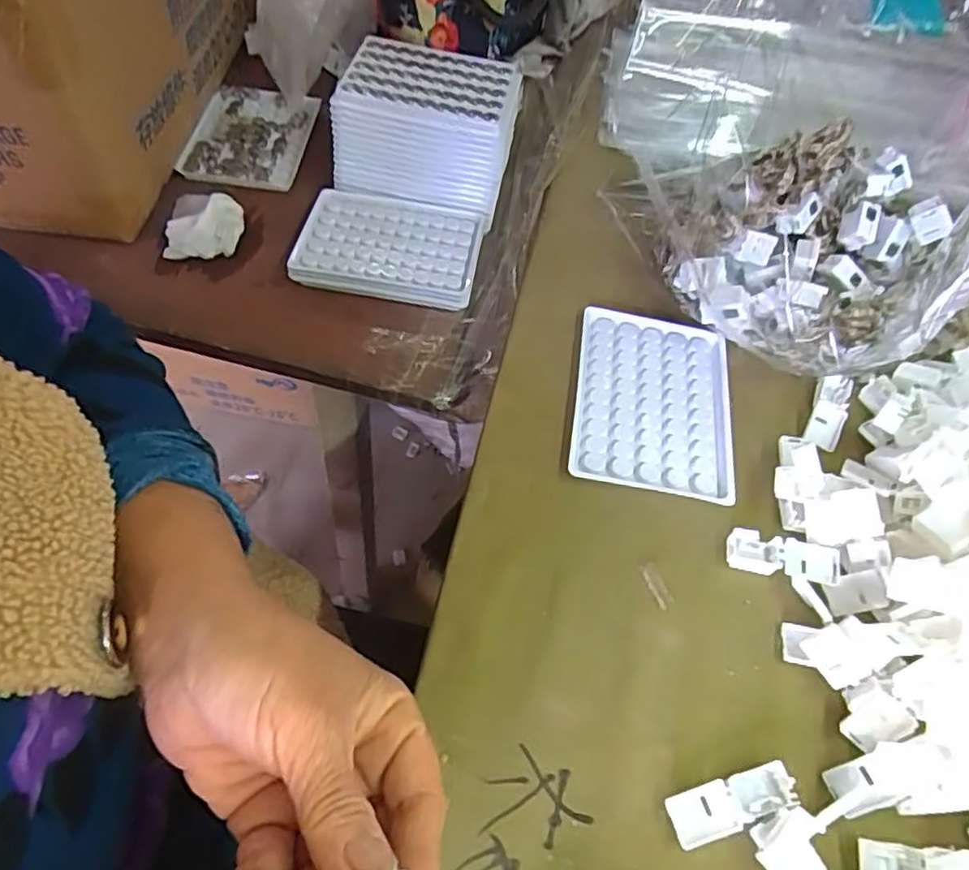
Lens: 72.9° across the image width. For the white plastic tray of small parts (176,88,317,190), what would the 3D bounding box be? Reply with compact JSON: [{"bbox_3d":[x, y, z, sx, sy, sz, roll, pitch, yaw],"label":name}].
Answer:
[{"bbox_3d":[-0.199,-0.254,0.551,0.091,0.013,0.124,6,57,-3],"label":"white plastic tray of small parts"}]

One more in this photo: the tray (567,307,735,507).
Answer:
[{"bbox_3d":[0.102,-0.022,0.396,0.092,0.014,0.123,11,57,0],"label":"tray"}]

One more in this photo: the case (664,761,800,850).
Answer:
[{"bbox_3d":[0.106,0.158,0.280,0.056,0.010,0.020,-11,60,-14],"label":"case"}]

